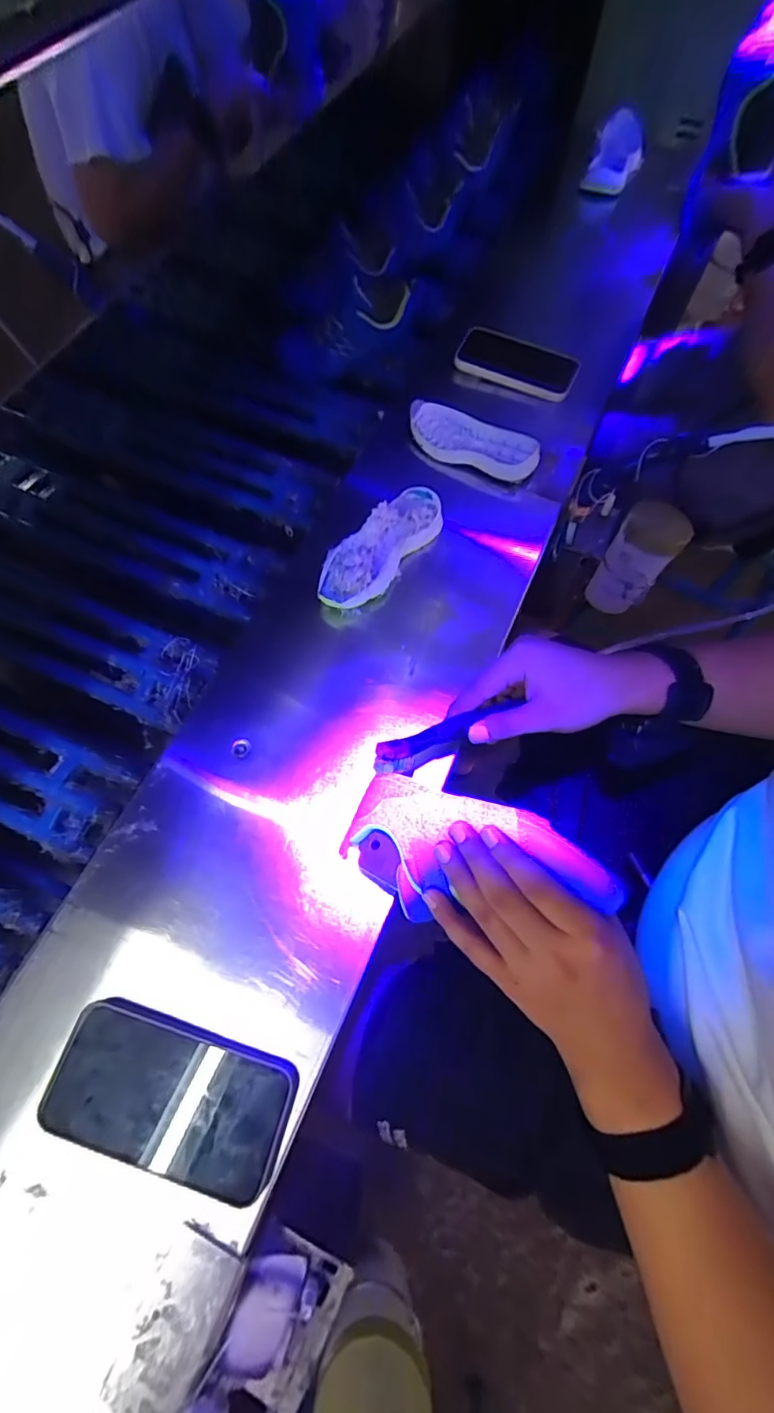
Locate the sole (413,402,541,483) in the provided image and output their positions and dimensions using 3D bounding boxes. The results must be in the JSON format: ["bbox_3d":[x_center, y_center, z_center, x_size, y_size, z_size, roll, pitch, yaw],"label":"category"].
[{"bbox_3d":[0.100,-0.313,0.583,0.159,0.022,0.067,32,71,12],"label":"sole"}]

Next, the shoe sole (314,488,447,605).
[{"bbox_3d":[-0.009,-0.171,0.514,0.068,0.040,0.168,37,72,14],"label":"shoe sole"}]

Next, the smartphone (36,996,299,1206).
[{"bbox_3d":[-0.149,0.268,0.344,0.162,0.013,0.080,14,68,6],"label":"smartphone"}]

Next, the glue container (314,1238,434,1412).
[{"bbox_3d":[-0.008,0.464,0.358,0.071,0.118,0.067,0,67,-1],"label":"glue container"}]

